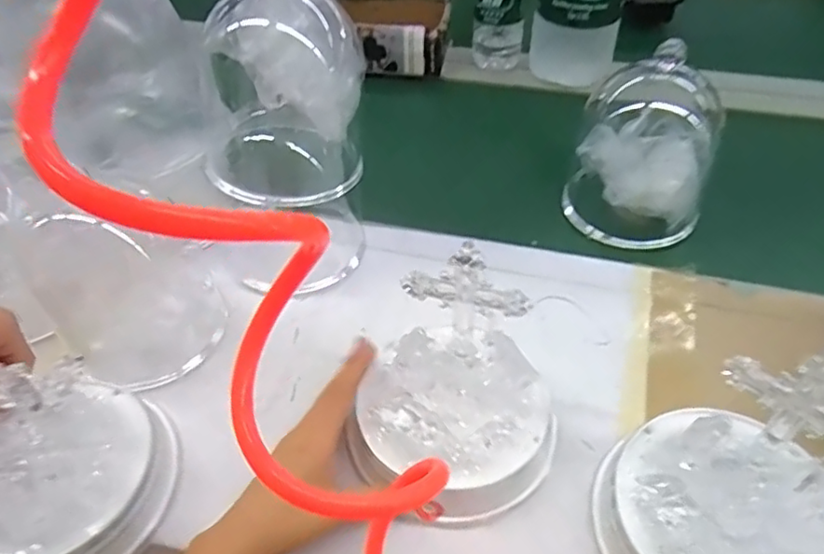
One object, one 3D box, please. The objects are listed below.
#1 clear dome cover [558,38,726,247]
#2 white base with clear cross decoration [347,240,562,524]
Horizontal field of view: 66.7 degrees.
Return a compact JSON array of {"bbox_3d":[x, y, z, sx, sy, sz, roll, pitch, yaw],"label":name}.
[{"bbox_3d":[0.223,-0.127,0.596,0.121,0.191,0.111,17,51,17],"label":"clear dome cover"},{"bbox_3d":[0.027,0.074,0.407,0.132,0.135,0.121,-2,48,2],"label":"white base with clear cross decoration"}]

